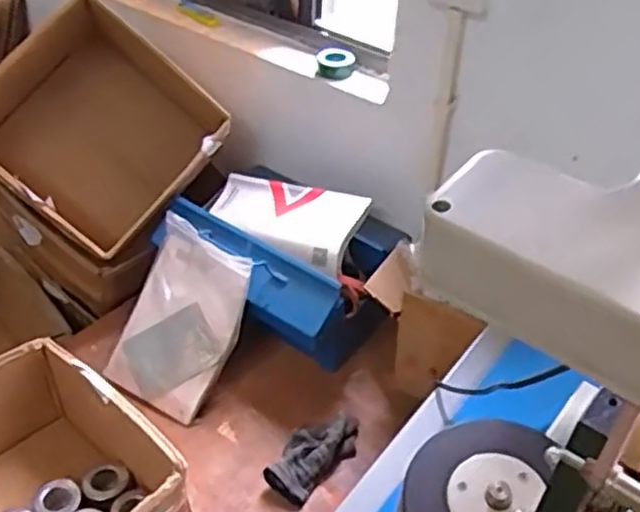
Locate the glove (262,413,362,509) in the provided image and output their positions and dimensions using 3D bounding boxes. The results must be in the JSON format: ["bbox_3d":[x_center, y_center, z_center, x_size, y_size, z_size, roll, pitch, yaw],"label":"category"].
[{"bbox_3d":[-0.009,0.282,1.046,0.081,0.041,0.157,30,47,31],"label":"glove"}]

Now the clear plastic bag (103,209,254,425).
[{"bbox_3d":[-0.219,0.096,1.137,0.192,0.281,0.042,22,2,24],"label":"clear plastic bag"}]

